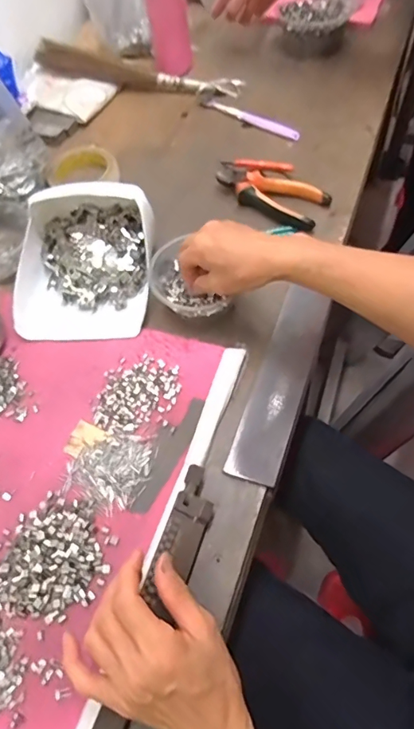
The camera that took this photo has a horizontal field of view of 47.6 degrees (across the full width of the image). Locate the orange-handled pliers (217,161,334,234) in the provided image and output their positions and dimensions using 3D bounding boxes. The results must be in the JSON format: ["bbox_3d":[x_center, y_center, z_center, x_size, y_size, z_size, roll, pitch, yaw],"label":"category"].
[{"bbox_3d":[0.075,-0.225,0.611,0.160,0.019,0.060,26,65,20],"label":"orange-handled pliers"}]

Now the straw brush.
[{"bbox_3d":[-0.122,-0.487,0.769,0.355,0.033,0.048,13,62,11],"label":"straw brush"}]

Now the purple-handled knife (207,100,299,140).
[{"bbox_3d":[0.068,-0.371,0.708,0.165,0.012,0.015,34,69,24],"label":"purple-handled knife"}]

